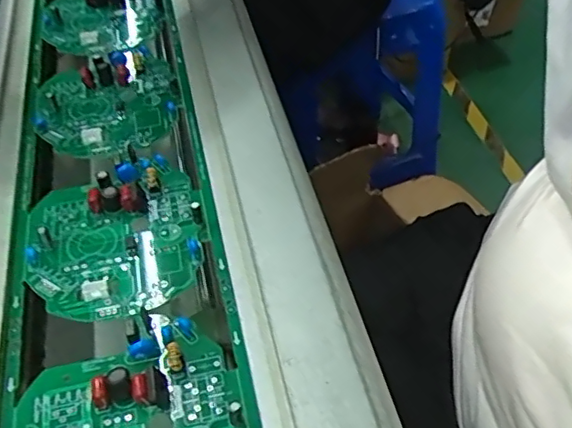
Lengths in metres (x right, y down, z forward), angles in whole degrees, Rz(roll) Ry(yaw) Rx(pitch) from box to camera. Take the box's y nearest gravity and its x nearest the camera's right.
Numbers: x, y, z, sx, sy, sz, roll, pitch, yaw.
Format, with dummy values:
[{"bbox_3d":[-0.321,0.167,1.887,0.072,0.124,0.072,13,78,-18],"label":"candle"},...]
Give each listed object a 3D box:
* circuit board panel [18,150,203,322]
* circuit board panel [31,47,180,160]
[{"bbox_3d":[-0.081,0.009,0.279,0.078,0.015,0.085,-11,50,-6],"label":"circuit board panel"},{"bbox_3d":[-0.104,-0.065,0.345,0.078,0.017,0.082,-14,50,-9],"label":"circuit board panel"}]

